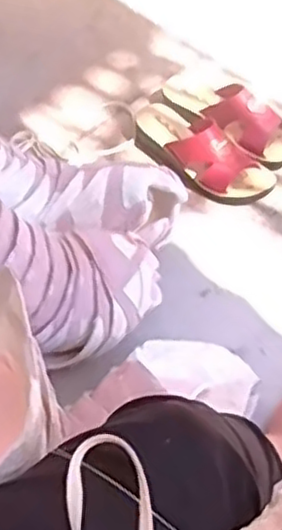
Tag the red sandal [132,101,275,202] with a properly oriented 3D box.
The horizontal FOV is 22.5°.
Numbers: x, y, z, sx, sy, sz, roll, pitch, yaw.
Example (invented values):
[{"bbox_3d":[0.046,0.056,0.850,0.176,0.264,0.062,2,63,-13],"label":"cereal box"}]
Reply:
[{"bbox_3d":[0.081,-0.167,1.014,0.227,0.082,0.092,36,65,21],"label":"red sandal"}]

